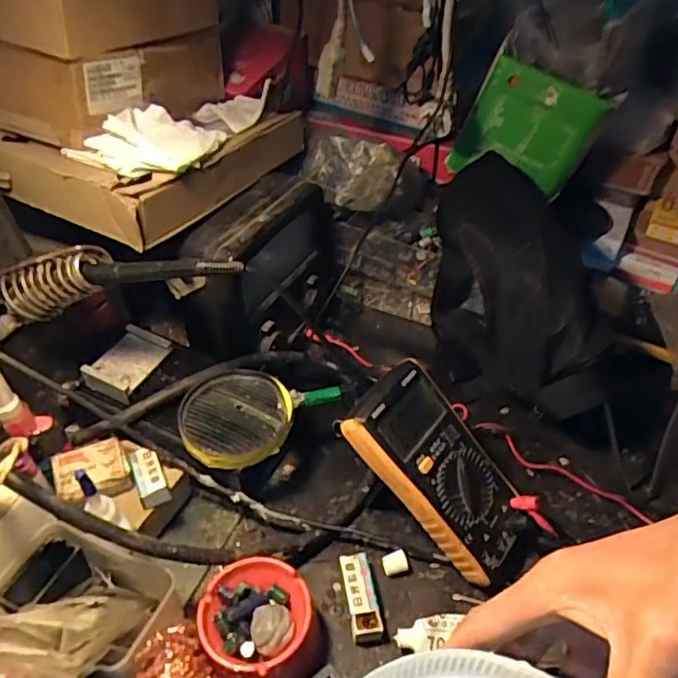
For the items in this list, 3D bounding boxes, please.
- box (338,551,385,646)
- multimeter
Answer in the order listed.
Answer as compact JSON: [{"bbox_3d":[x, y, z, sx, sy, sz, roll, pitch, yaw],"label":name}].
[{"bbox_3d":[0.017,0.199,0.466,0.023,0.020,0.061,-8,44,-10],"label":"box"},{"bbox_3d":[0.087,0.106,0.476,0.185,0.030,0.084,51,53,-5],"label":"multimeter"}]

